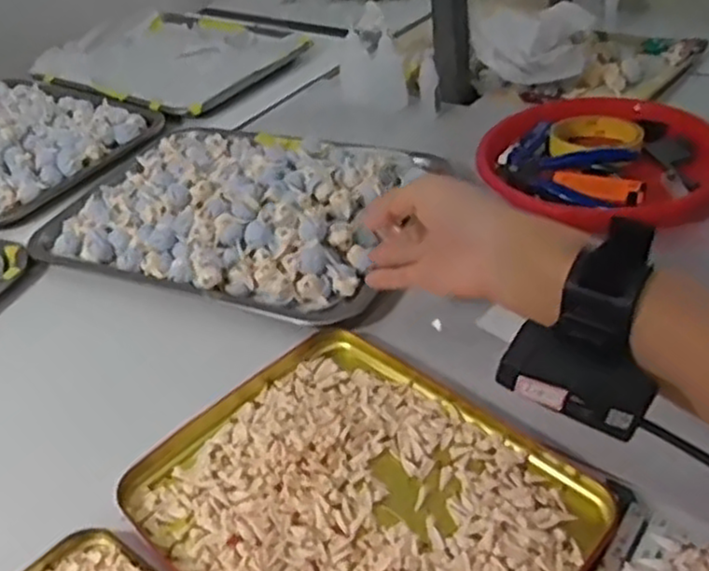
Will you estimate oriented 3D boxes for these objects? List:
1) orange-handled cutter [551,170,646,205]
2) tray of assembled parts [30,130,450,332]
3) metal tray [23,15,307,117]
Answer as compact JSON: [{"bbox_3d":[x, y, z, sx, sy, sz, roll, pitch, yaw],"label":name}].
[{"bbox_3d":[0.216,-0.090,0.645,0.080,0.014,0.025,24,48,35],"label":"orange-handled cutter"},{"bbox_3d":[-0.111,-0.088,0.689,0.331,0.045,0.258,12,42,24],"label":"tray of assembled parts"},{"bbox_3d":[-0.261,-0.327,1.035,0.379,0.029,0.263,21,47,33],"label":"metal tray"}]

